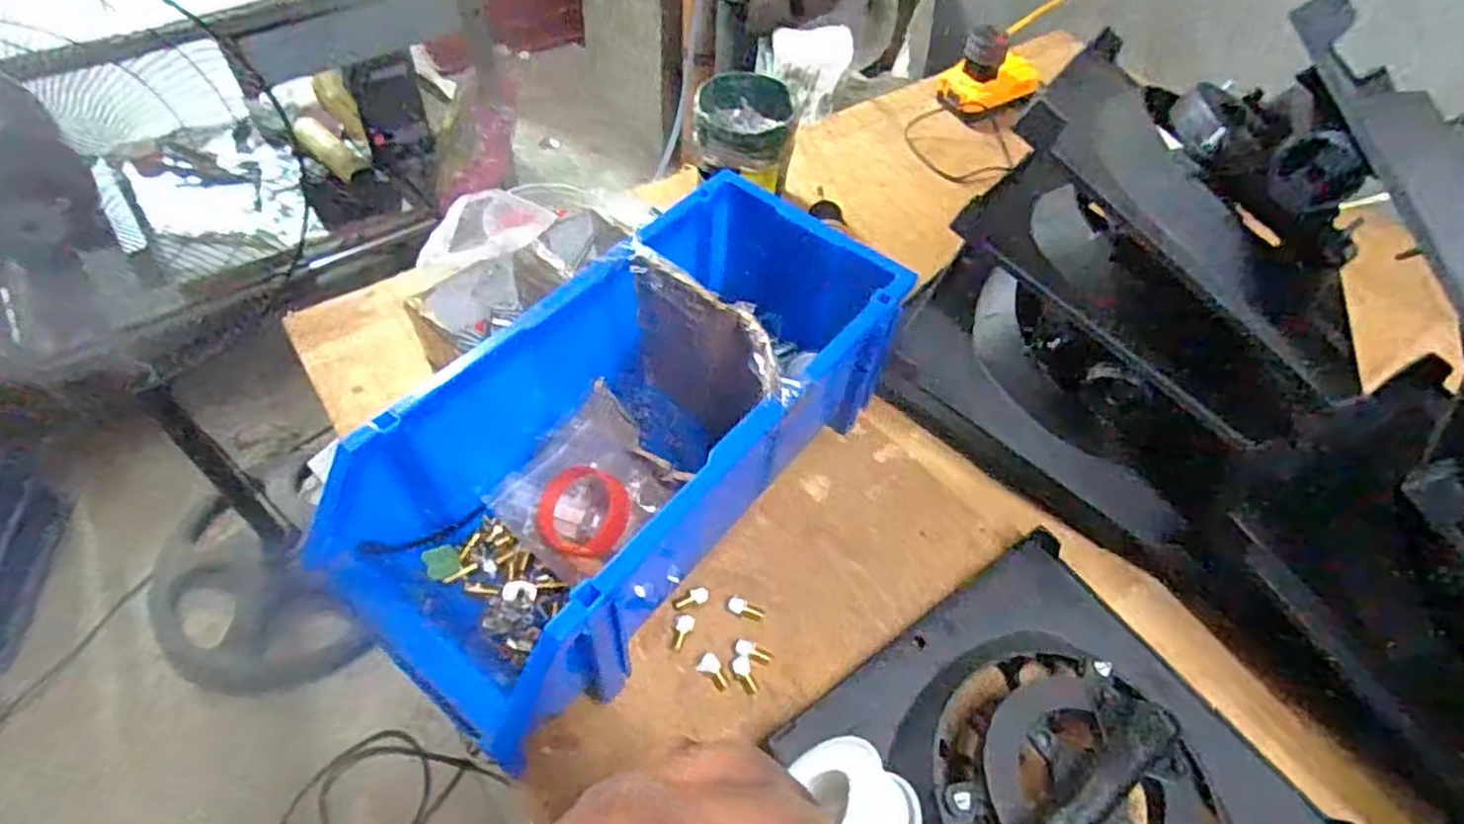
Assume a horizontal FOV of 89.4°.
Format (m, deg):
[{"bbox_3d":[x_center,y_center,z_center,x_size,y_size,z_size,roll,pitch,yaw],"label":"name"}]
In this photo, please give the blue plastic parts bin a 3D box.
[{"bbox_3d":[-0.073,0.022,0.587,0.200,0.180,0.440,35,59,19],"label":"blue plastic parts bin"}]

